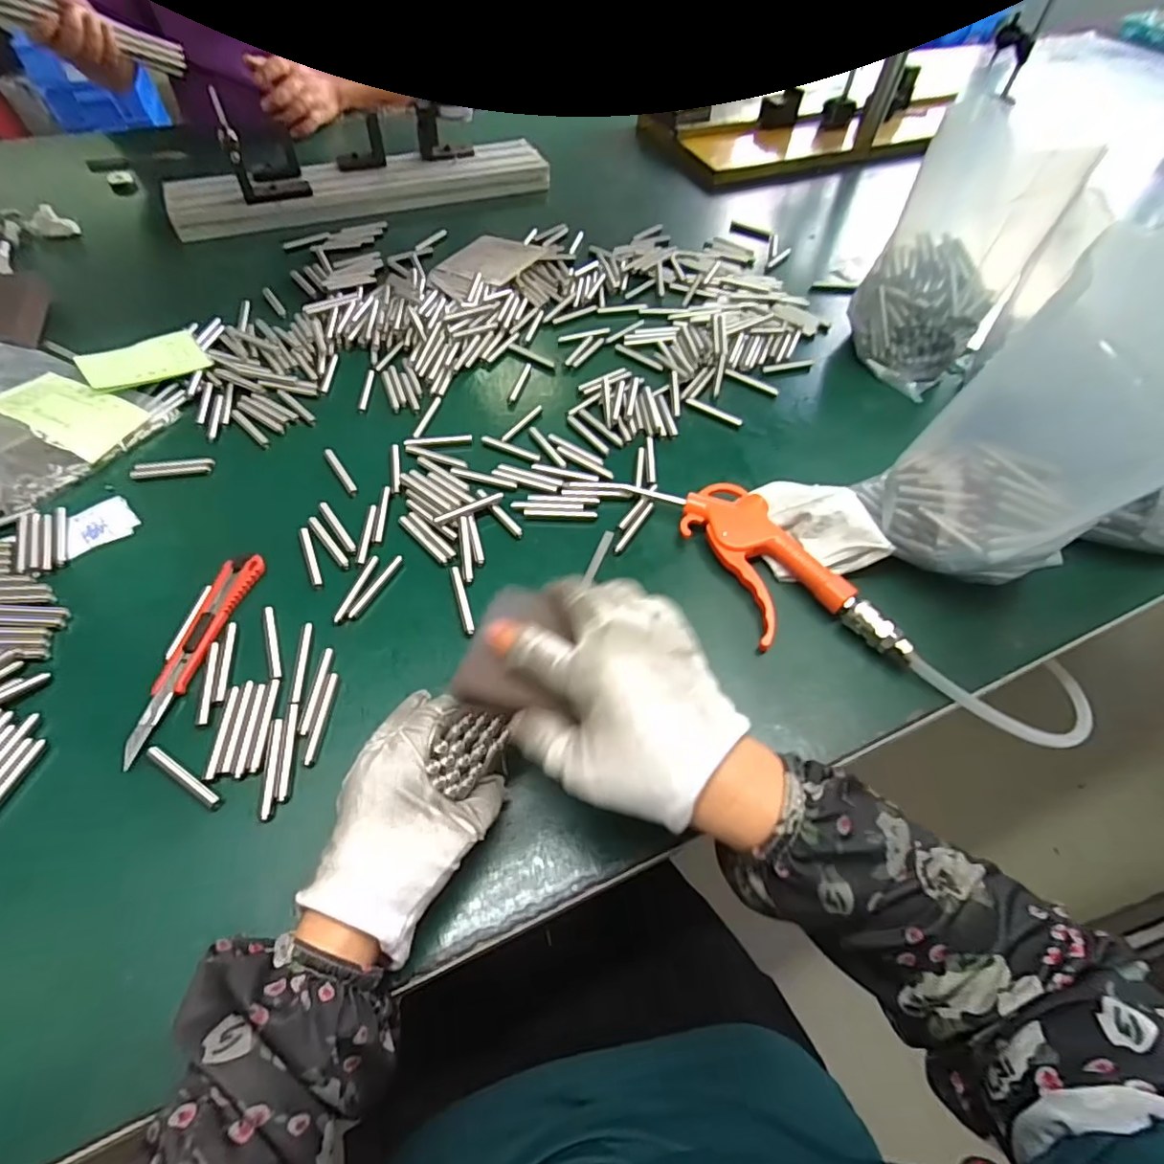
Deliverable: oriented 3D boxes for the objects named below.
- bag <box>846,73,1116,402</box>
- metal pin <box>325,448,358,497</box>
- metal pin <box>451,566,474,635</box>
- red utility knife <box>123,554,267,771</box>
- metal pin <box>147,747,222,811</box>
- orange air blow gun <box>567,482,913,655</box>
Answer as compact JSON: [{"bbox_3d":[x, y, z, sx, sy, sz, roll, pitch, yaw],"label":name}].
[{"bbox_3d":[0.365,-0.312,0.551,0.145,0.202,0.183,29,58,16],"label":"bag"},{"bbox_3d":[-0.202,-0.093,0.478,0.008,0.004,0.062,-28,61,-21],"label":"metal pin"},{"bbox_3d":[-0.086,0.013,0.409,0.008,0.004,0.058,-14,56,-13],"label":"metal pin"},{"bbox_3d":[-0.253,0.042,0.377,0.026,0.006,0.149,8,54,2],"label":"red utility knife"},{"bbox_3d":[-0.230,0.112,0.330,0.058,0.005,0.008,27,57,16],"label":"metal pin"},{"bbox_3d":[0.114,-0.025,0.433,0.093,0.026,0.253,-32,62,-23],"label":"orange air blow gun"}]

